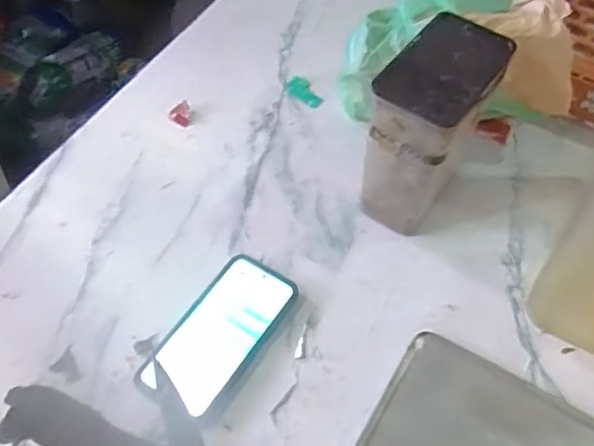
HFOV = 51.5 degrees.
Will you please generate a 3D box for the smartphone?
[{"bbox_3d":[-0.073,0.107,0.599,0.081,0.018,0.164,29,59,19],"label":"smartphone"}]

